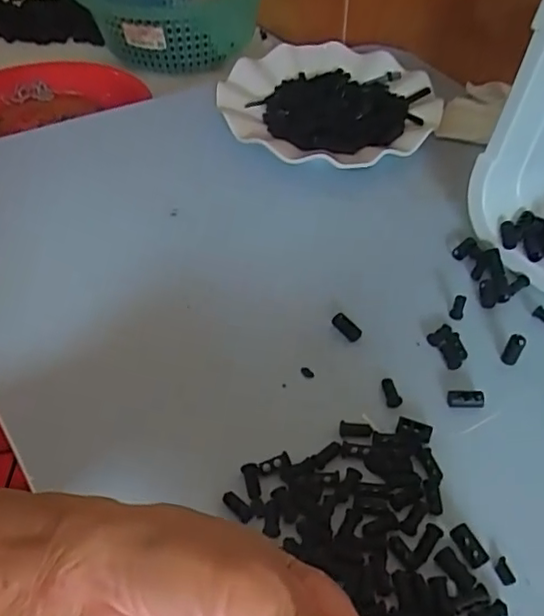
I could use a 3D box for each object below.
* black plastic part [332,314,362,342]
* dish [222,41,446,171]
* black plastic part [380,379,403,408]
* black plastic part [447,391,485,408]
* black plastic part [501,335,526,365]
[{"bbox_3d":[0.044,0.012,0.358,0.007,0.010,0.019,-29,52,-26],"label":"black plastic part"},{"bbox_3d":[0.043,-0.178,0.514,0.191,0.031,0.163,18,48,17],"label":"dish"},{"bbox_3d":[0.065,0.046,0.329,0.007,0.006,0.019,-4,45,-4],"label":"black plastic part"},{"bbox_3d":[0.104,0.049,0.324,0.019,0.004,0.010,2,45,2],"label":"black plastic part"},{"bbox_3d":[0.135,0.023,0.339,0.009,0.019,0.009,25,50,23],"label":"black plastic part"}]

